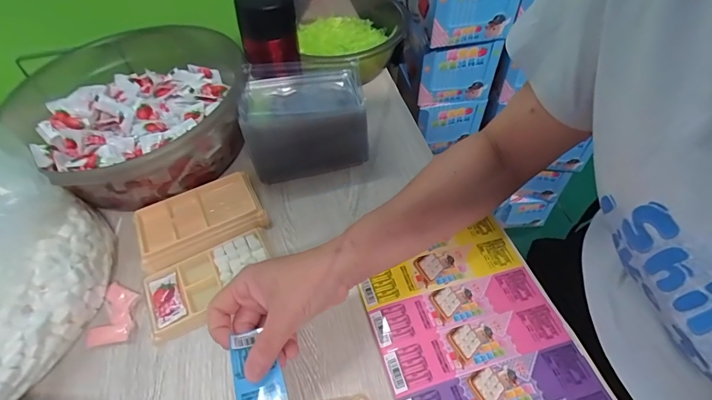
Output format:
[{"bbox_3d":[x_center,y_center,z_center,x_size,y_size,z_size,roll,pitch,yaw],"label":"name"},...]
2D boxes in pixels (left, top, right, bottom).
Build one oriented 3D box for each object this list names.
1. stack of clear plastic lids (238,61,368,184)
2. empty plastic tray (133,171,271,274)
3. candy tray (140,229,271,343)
[{"bbox_3d":[-0.061,-0.099,0.470,0.141,0.104,0.097,-14,52,-6],"label":"stack of clear plastic lids"},{"bbox_3d":[-0.179,0.022,0.436,0.136,0.025,0.078,-25,54,-14],"label":"empty plastic tray"},{"bbox_3d":[-0.151,0.083,0.396,0.129,0.011,0.078,-26,55,-15],"label":"candy tray"}]

